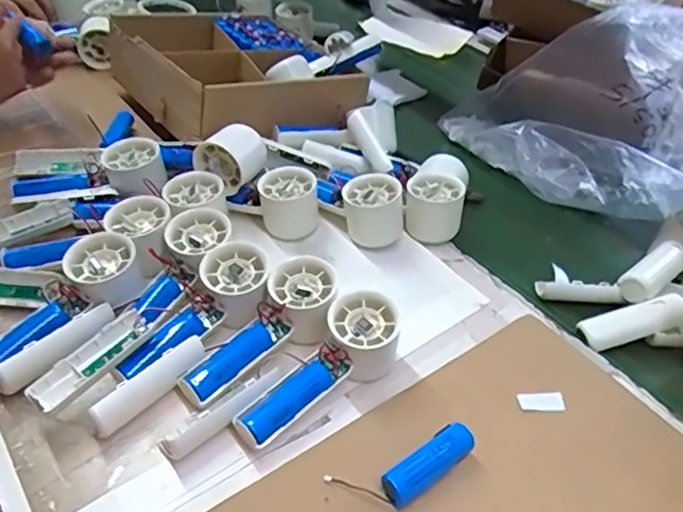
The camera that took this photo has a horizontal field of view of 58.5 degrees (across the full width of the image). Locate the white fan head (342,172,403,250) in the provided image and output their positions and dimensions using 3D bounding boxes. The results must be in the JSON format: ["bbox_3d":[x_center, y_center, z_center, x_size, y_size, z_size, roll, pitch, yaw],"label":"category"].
[{"bbox_3d":[0.031,-0.046,0.611,0.056,0.058,0.048,-1,42,-7],"label":"white fan head"}]

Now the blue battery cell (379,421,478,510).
[{"bbox_3d":[0.063,0.147,0.433,0.074,0.020,0.023,-24,49,-29],"label":"blue battery cell"}]

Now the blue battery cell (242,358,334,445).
[{"bbox_3d":[-0.039,0.112,0.461,0.028,0.028,0.076,35,49,29],"label":"blue battery cell"}]

